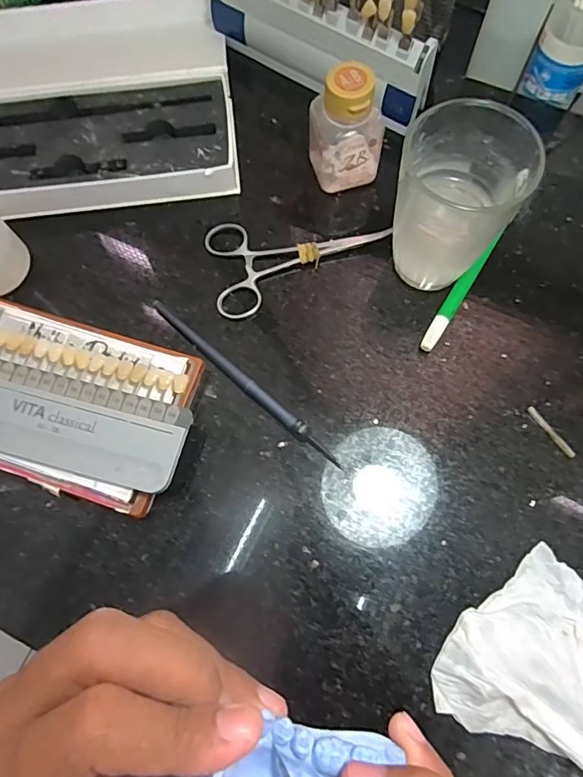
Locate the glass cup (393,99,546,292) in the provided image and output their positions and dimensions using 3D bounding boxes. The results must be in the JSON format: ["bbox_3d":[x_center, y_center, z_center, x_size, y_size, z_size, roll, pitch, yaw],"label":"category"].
[{"bbox_3d":[0.090,-0.105,0.281,0.061,0.091,0.063,-1,71,2],"label":"glass cup"}]

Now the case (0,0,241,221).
[{"bbox_3d":[-0.150,-0.211,0.359,0.205,0.030,0.192,-11,72,-2],"label":"case"}]

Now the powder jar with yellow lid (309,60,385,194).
[{"bbox_3d":[0.034,-0.164,0.313,0.042,0.072,0.035,-12,72,-2],"label":"powder jar with yellow lid"}]

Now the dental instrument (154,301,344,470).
[{"bbox_3d":[-0.030,-0.005,0.296,0.152,0.009,0.009,41,77,14],"label":"dental instrument"}]

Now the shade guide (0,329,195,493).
[{"bbox_3d":[-0.130,0.009,0.272,0.147,0.007,0.065,13,75,5],"label":"shade guide"}]

